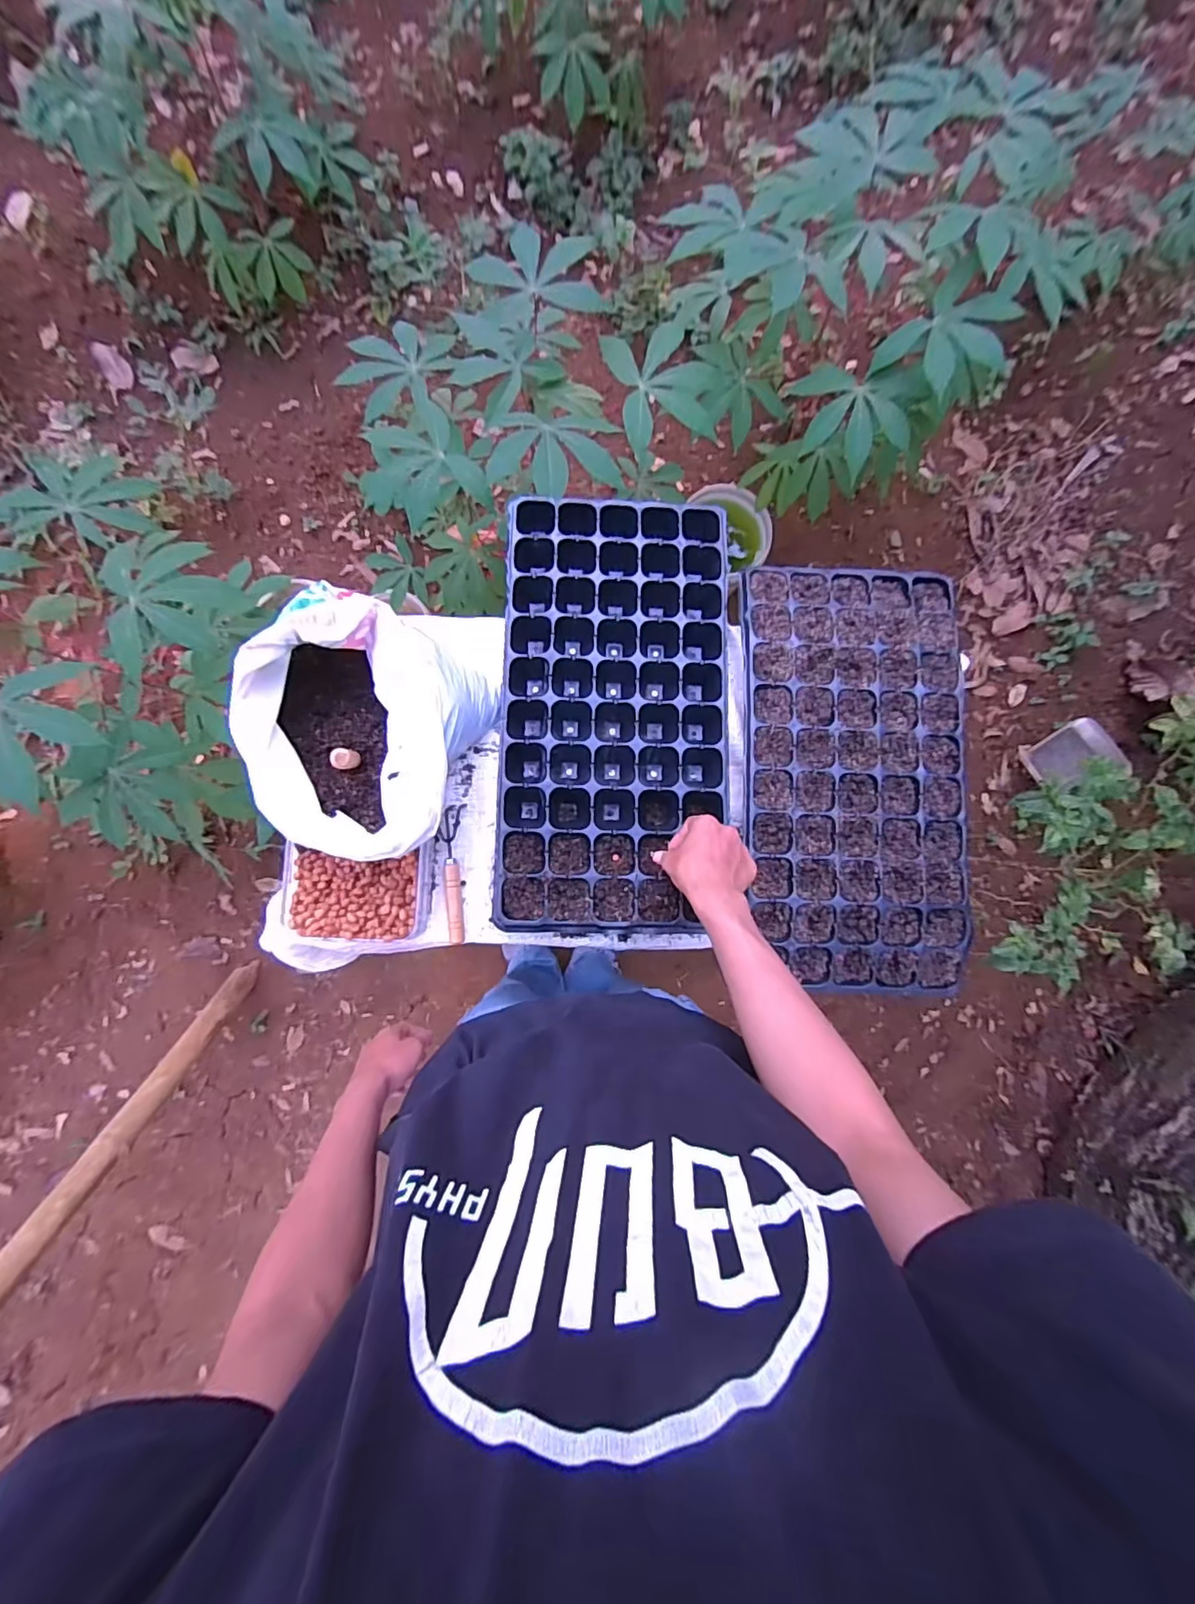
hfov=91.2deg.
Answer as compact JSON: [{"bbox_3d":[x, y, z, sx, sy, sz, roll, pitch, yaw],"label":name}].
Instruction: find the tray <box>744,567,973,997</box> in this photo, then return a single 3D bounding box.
[{"bbox_3d":[0.312,-0.034,0.712,0.263,0.046,0.515,1,83,-4],"label":"tray"}]

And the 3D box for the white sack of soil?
[{"bbox_3d":[-0.241,-0.079,0.608,0.211,0.145,0.237,21,82,-2],"label":"white sack of soil"}]

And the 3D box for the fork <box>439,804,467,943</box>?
[{"bbox_3d":[-0.172,0.085,0.694,0.027,0.021,0.160,-1,84,-5],"label":"fork"}]

